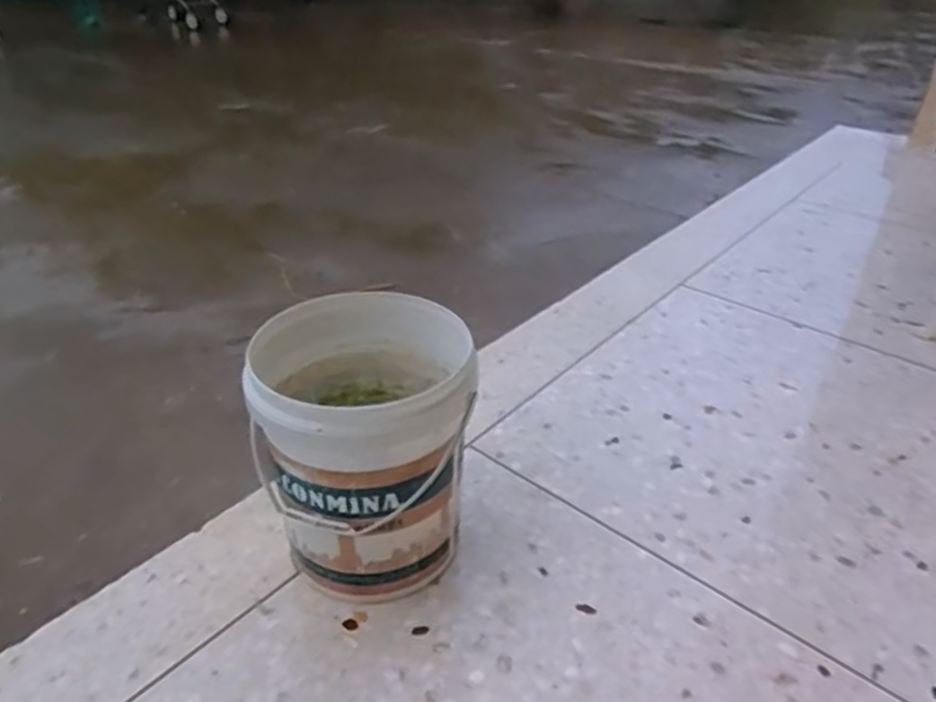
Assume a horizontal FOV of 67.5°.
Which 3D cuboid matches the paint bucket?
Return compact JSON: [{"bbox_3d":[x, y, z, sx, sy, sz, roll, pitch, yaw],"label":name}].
[{"bbox_3d":[-0.146,0.150,1.031,0.289,0.388,0.287,1,33,-1],"label":"paint bucket"}]

